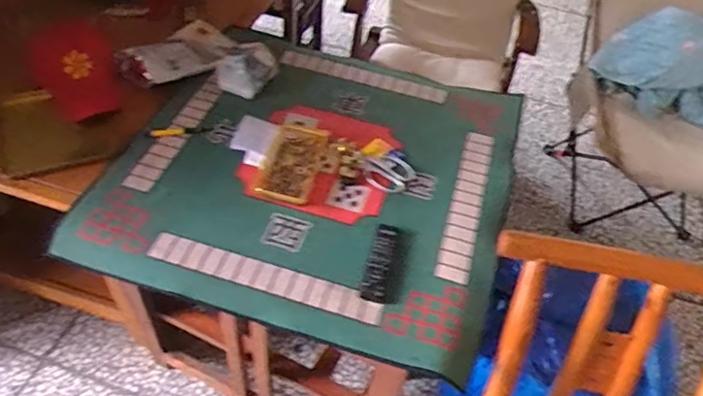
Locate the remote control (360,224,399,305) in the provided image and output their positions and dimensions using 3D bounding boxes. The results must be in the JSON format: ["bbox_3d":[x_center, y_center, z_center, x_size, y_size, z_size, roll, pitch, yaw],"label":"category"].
[{"bbox_3d":[0.054,0.112,1.011,0.045,0.018,0.170,12,48,4],"label":"remote control"}]

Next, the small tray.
[{"bbox_3d":[-0.121,-0.077,1.159,0.106,0.035,0.217,12,48,4],"label":"small tray"}]

